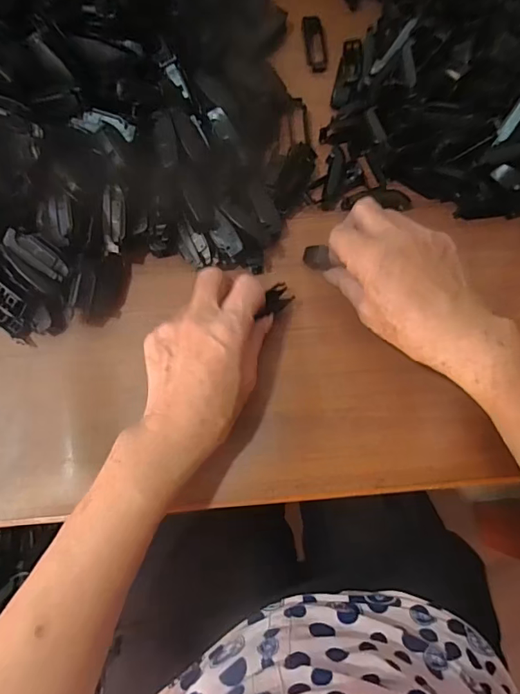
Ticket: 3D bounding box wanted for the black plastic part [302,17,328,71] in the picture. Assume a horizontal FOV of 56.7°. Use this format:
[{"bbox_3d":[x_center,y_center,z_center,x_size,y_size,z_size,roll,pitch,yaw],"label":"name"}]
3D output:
[{"bbox_3d":[0.051,-0.279,0.445,0.019,0.004,0.056,-4,77,-5],"label":"black plastic part"}]

